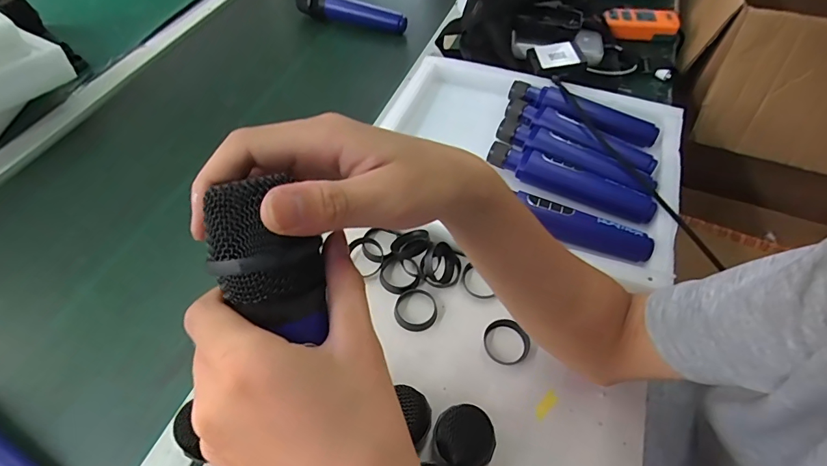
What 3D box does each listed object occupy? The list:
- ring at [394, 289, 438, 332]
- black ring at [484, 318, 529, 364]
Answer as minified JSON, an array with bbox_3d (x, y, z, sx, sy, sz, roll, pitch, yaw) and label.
[{"bbox_3d":[0.002,0.079,0.443,0.044,0.011,0.044,0,55,0],"label":"ring"},{"bbox_3d":[0.090,0.105,0.418,0.043,0.009,0.043,0,55,0],"label":"black ring"}]

